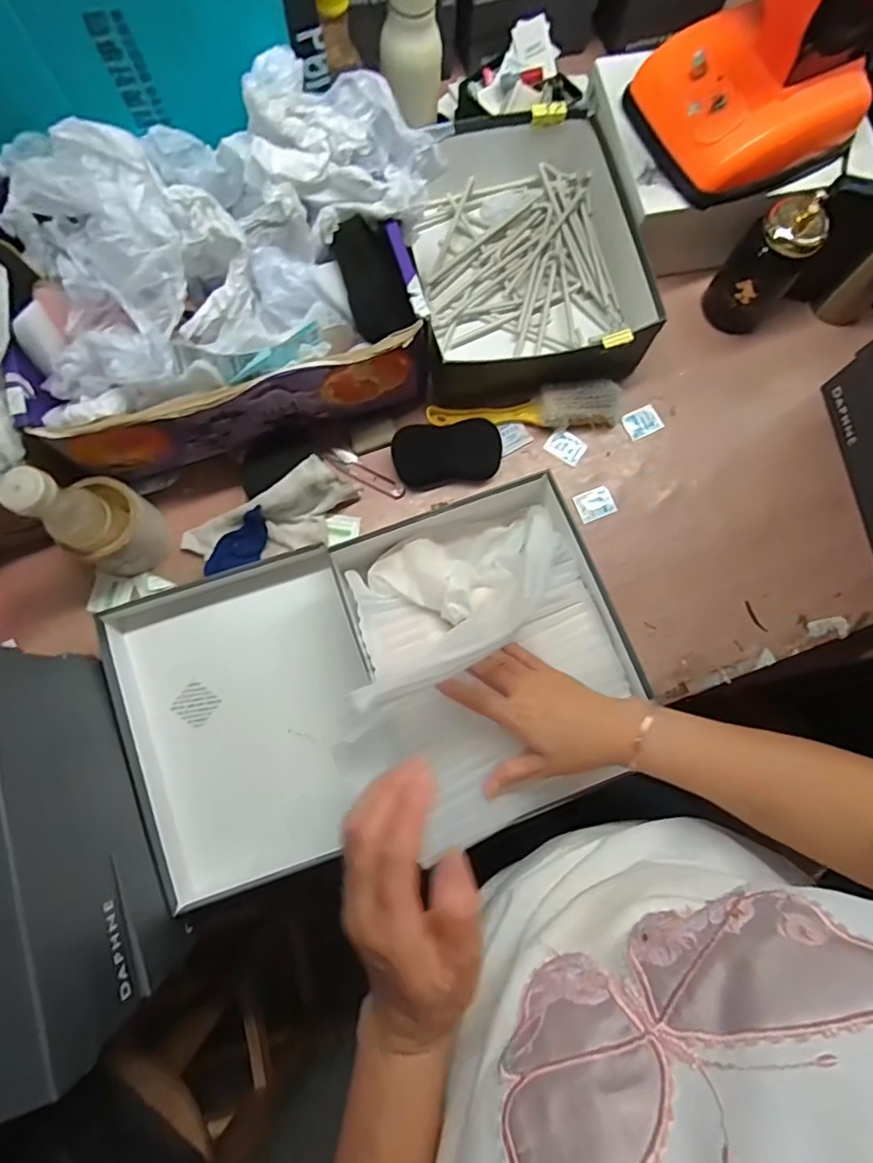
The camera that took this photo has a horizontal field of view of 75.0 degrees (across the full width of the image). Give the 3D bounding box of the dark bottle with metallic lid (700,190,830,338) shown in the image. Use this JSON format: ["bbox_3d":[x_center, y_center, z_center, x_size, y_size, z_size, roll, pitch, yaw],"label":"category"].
[{"bbox_3d":[0.375,-0.360,0.656,0.077,0.152,0.063,39,81,6],"label":"dark bottle with metallic lid"}]

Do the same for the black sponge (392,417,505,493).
[{"bbox_3d":[0.013,-0.151,0.673,0.128,0.036,0.067,-12,79,-3],"label":"black sponge"}]

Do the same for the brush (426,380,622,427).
[{"bbox_3d":[0.106,-0.204,0.682,0.232,0.036,0.051,-7,79,-3],"label":"brush"}]

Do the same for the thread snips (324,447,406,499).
[{"bbox_3d":[-0.088,-0.130,0.686,0.107,0.014,0.023,34,80,5],"label":"thread snips"}]

